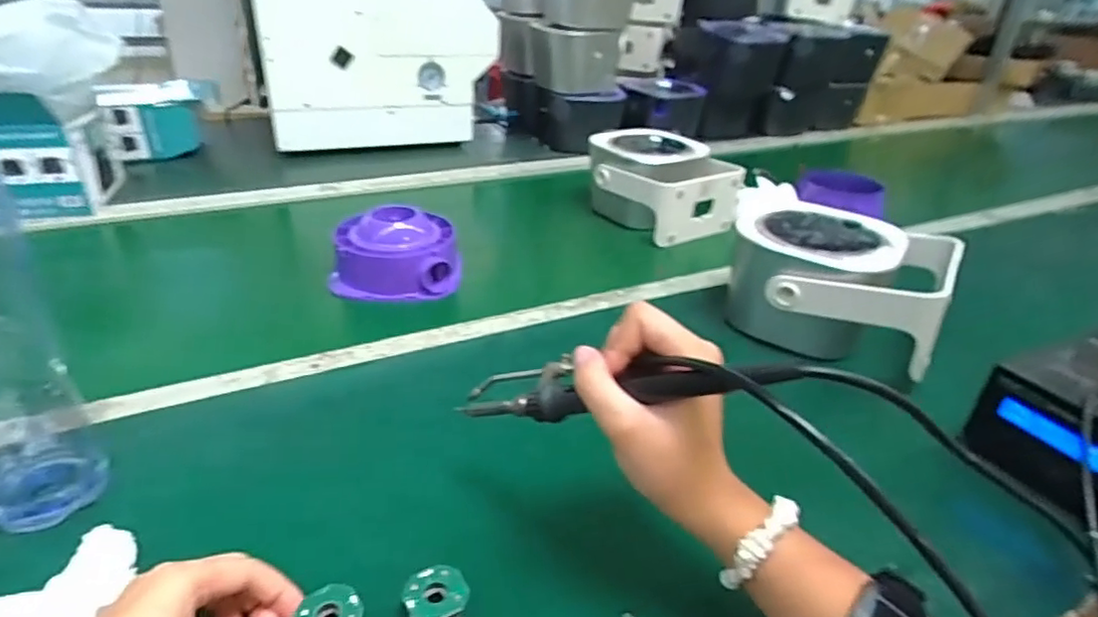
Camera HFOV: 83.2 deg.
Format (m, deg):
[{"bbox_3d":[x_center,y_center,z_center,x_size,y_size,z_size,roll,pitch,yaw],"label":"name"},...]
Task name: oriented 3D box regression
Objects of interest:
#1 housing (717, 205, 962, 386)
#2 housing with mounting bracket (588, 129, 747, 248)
[{"bbox_3d":[0.275,-0.026,0.594,0.185,0.101,0.147,20,34,27],"label":"housing"},{"bbox_3d":[0.158,-0.178,0.861,0.155,0.095,0.180,-17,36,-31],"label":"housing with mounting bracket"}]

